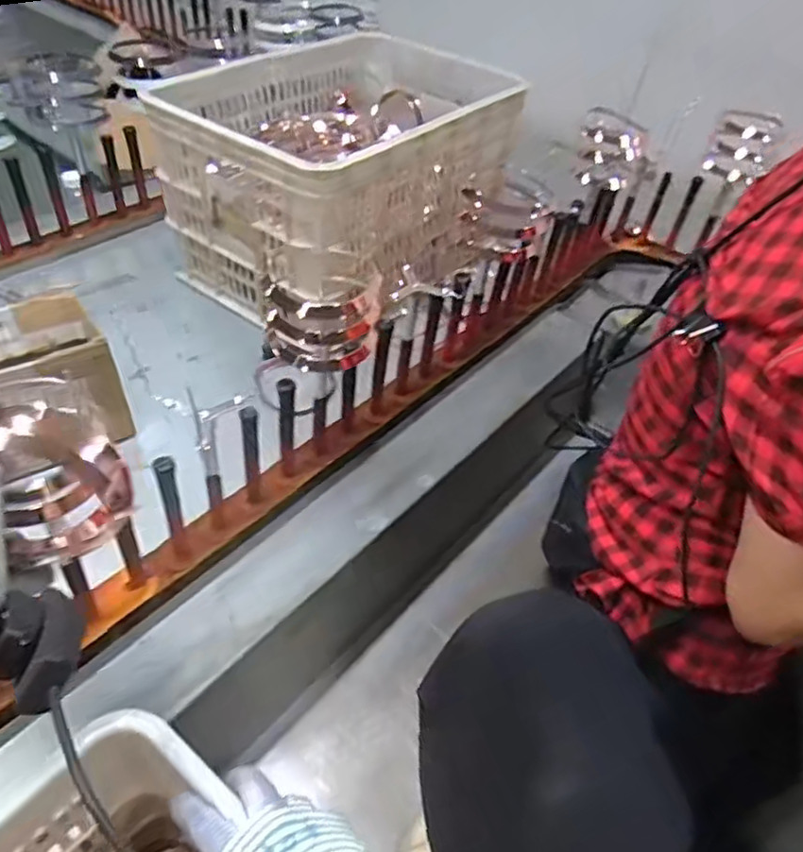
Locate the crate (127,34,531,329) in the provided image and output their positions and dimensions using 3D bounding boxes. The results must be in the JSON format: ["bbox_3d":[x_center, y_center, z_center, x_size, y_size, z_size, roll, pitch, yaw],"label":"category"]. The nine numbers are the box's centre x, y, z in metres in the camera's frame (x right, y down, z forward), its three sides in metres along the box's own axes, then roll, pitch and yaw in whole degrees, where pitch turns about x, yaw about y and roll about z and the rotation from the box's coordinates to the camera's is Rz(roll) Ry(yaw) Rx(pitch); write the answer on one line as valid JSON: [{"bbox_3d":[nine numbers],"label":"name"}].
[{"bbox_3d":[-0.084,-0.410,1.081,0.374,0.257,0.524,29,48,21],"label":"crate"}]

